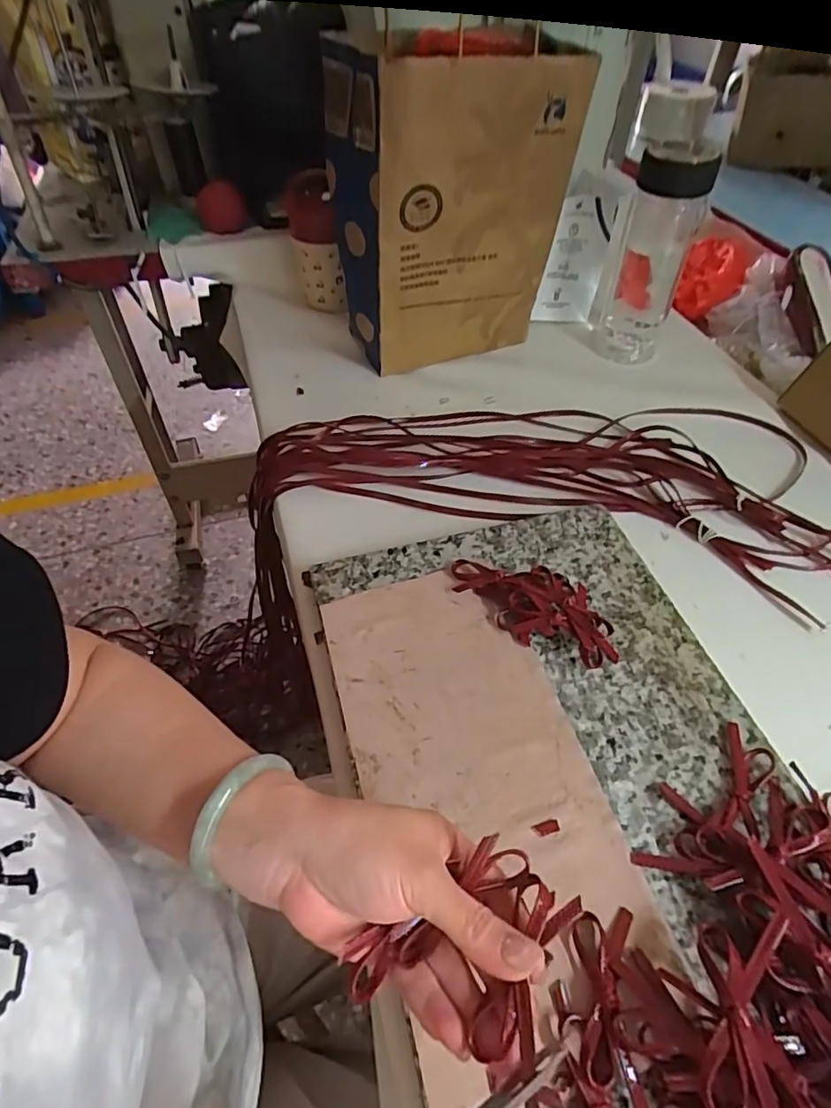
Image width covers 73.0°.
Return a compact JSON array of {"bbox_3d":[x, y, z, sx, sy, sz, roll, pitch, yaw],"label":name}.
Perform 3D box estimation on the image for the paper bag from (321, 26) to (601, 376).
[{"bbox_3d":[0.033,-0.383,0.636,0.247,0.293,0.174,-10,51,-9],"label":"paper bag"}]

